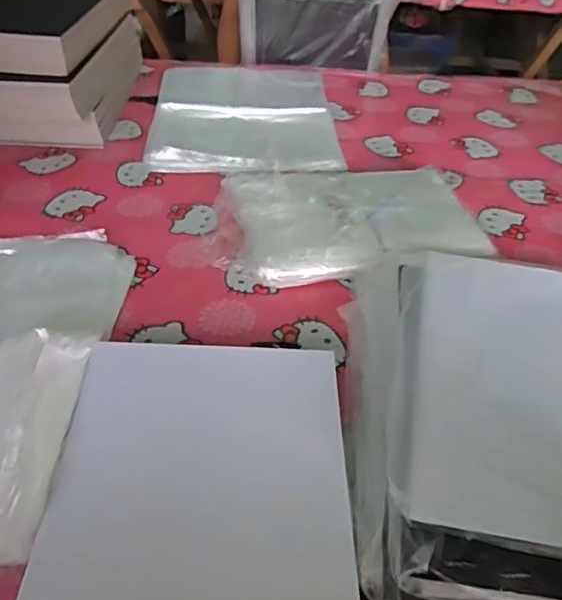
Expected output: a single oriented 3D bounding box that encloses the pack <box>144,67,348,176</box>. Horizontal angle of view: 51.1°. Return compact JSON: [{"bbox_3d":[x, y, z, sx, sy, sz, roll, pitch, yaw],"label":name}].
[{"bbox_3d":[-0.070,-0.355,1.100,0.323,0.022,0.460,0,41,-4],"label":"pack"}]

